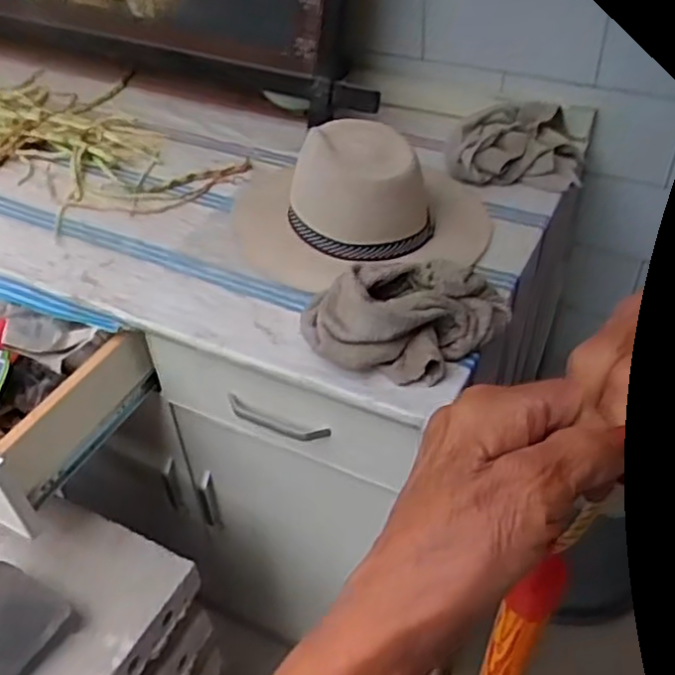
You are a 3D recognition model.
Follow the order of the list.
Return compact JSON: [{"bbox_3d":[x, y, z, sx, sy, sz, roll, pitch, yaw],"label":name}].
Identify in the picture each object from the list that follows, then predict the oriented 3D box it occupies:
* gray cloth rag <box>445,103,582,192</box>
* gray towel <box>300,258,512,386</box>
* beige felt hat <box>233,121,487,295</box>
[{"bbox_3d":[0.265,-0.290,1.053,0.205,0.053,0.164,1,44,3],"label":"gray cloth rag"},{"bbox_3d":[0.079,-0.023,0.747,0.227,0.079,0.122,-8,44,-7],"label":"gray towel"},{"bbox_3d":[0.021,-0.200,0.925,0.331,0.116,0.287,0,43,2],"label":"beige felt hat"}]

